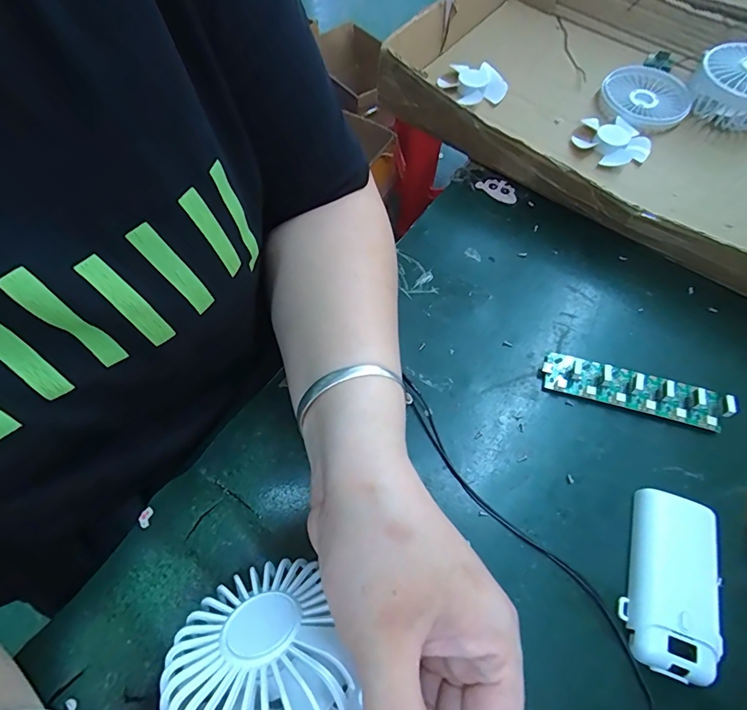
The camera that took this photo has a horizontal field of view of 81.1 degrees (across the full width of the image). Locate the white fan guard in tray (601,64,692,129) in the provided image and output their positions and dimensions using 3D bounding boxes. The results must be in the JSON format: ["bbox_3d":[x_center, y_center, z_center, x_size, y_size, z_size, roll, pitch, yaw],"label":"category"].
[{"bbox_3d":[0.293,-0.275,0.459,0.097,0.018,0.082,-28,64,-15],"label":"white fan guard in tray"}]

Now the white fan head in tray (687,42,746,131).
[{"bbox_3d":[0.377,-0.276,0.457,0.091,0.057,0.081,31,65,16],"label":"white fan head in tray"}]

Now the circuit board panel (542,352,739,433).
[{"bbox_3d":[0.181,0.024,0.303,0.118,0.019,0.029,17,62,9],"label":"circuit board panel"}]

